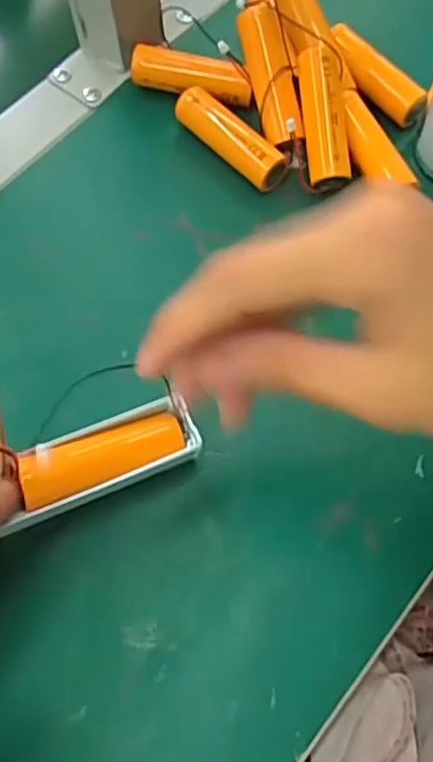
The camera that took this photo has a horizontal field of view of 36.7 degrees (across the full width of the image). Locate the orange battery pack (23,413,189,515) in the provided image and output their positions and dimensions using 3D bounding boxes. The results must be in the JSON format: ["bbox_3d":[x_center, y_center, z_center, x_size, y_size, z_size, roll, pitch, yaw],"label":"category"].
[{"bbox_3d":[-0.047,0.031,0.271,0.068,0.014,0.018,-19,69,-22],"label":"orange battery pack"}]

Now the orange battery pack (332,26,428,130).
[{"bbox_3d":[0.091,-0.177,0.373,0.018,0.016,0.070,-40,86,-14],"label":"orange battery pack"}]

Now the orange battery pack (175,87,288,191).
[{"bbox_3d":[0.006,-0.133,0.359,0.073,0.023,0.018,41,73,17],"label":"orange battery pack"}]

